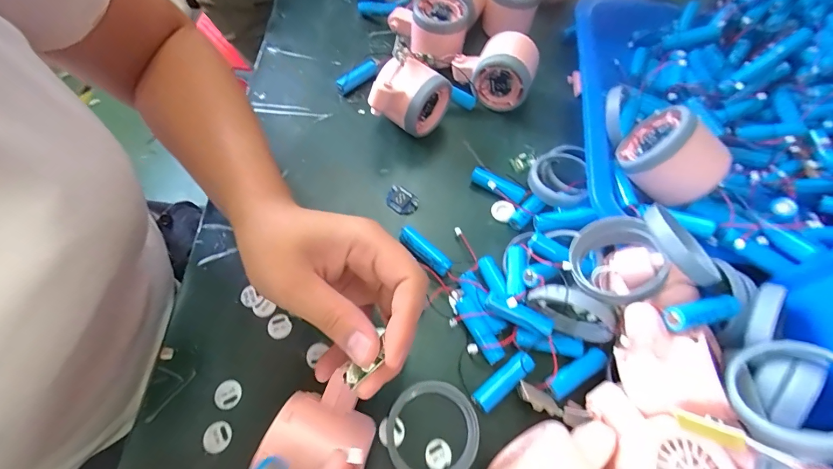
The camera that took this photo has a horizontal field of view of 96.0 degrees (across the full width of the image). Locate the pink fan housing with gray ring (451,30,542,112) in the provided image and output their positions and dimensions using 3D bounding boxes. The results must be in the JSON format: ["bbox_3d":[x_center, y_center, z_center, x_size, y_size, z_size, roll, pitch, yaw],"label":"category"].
[{"bbox_3d":[0.078,-0.166,0.378,0.080,0.059,0.051,19,62,5],"label":"pink fan housing with gray ring"}]

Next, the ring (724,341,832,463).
[{"bbox_3d":[0.198,0.084,0.196,0.057,0.015,0.058,-29,27,17],"label":"ring"}]

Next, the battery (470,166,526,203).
[{"bbox_3d":[0.072,-0.044,0.336,0.050,0.014,0.011,35,65,14],"label":"battery"}]

